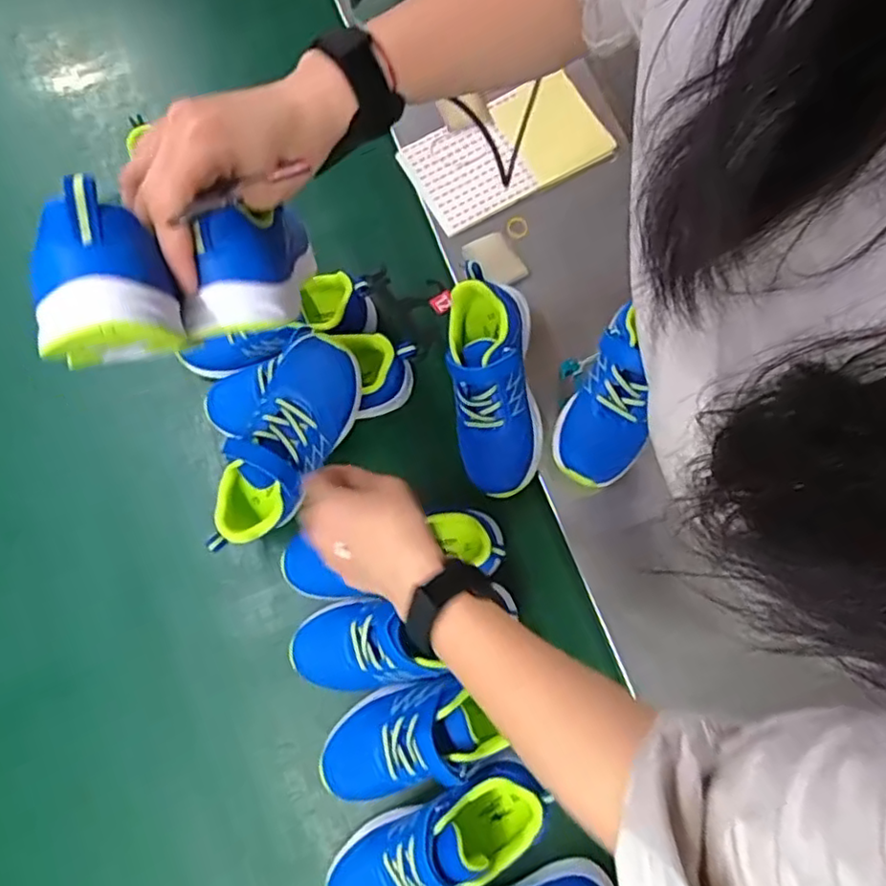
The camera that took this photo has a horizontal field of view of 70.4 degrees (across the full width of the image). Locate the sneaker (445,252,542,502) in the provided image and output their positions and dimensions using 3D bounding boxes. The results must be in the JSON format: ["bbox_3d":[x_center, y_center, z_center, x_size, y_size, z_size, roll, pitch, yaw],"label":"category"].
[{"bbox_3d":[0.048,-0.056,0.592,0.076,0.067,0.205,-6,92,-2],"label":"sneaker"}]

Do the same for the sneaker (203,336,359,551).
[{"bbox_3d":[-0.142,0.004,0.559,0.072,0.068,0.203,32,98,5],"label":"sneaker"}]

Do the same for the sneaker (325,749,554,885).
[{"bbox_3d":[-0.006,0.338,0.523,0.200,0.078,0.072,-32,81,-7],"label":"sneaker"}]

